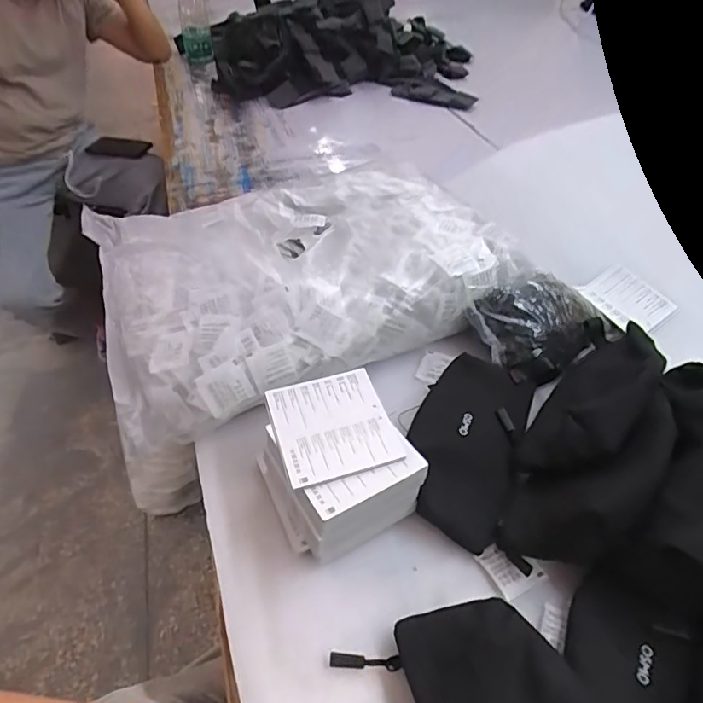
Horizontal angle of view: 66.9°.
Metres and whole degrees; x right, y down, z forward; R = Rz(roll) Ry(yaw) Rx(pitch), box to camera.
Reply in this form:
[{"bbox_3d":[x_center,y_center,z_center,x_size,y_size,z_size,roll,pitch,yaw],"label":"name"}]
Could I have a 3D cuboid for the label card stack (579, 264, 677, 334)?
[{"bbox_3d":[0.327,-0.061,0.630,0.069,0.007,0.091,-39,66,-13],"label":"label card stack"}]

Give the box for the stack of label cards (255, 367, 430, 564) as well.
[{"bbox_3d":[-0.015,0.091,0.440,0.104,0.070,0.123,-19,46,-19],"label":"stack of label cards"}]

